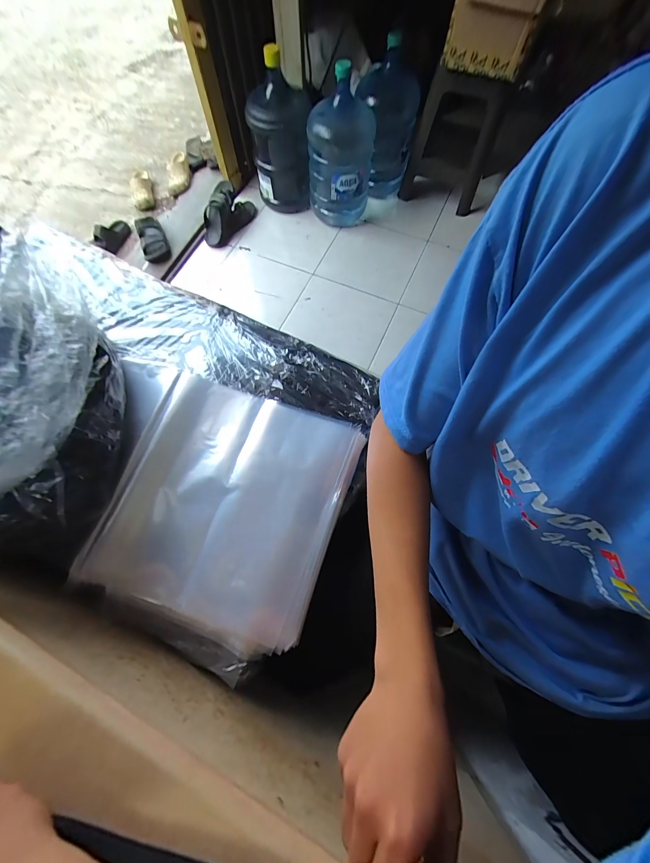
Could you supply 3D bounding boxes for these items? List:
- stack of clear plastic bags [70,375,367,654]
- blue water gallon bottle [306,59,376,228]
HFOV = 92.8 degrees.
[{"bbox_3d":[-0.136,0.093,0.434,0.300,0.028,0.319,18,71,7],"label":"stack of clear plastic bags"},{"bbox_3d":[0.066,-1.137,1.284,0.264,0.499,0.242,-1,70,1],"label":"blue water gallon bottle"}]

